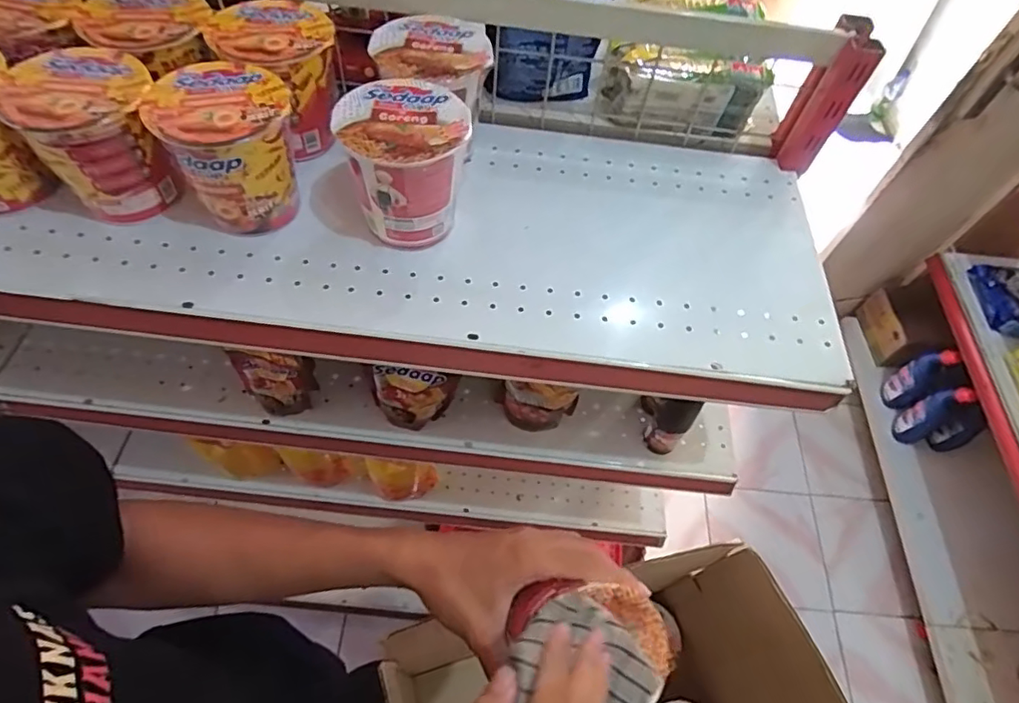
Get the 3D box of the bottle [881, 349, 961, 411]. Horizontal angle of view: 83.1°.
[{"bbox_3d":[1.087,0.070,1.530,0.072,0.227,0.085,-27,65,-19],"label":"bottle"}]

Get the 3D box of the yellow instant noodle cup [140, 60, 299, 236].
[{"bbox_3d":[-0.233,-0.171,0.494,0.099,0.103,0.101,2,59,-3],"label":"yellow instant noodle cup"}]

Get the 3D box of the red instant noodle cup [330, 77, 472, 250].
[{"bbox_3d":[-0.090,-0.160,0.502,0.100,0.104,0.097,2,59,-3],"label":"red instant noodle cup"}]

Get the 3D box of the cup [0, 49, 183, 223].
[{"bbox_3d":[-0.339,-0.176,0.485,0.097,0.106,0.093,-23,64,-17],"label":"cup"}]

